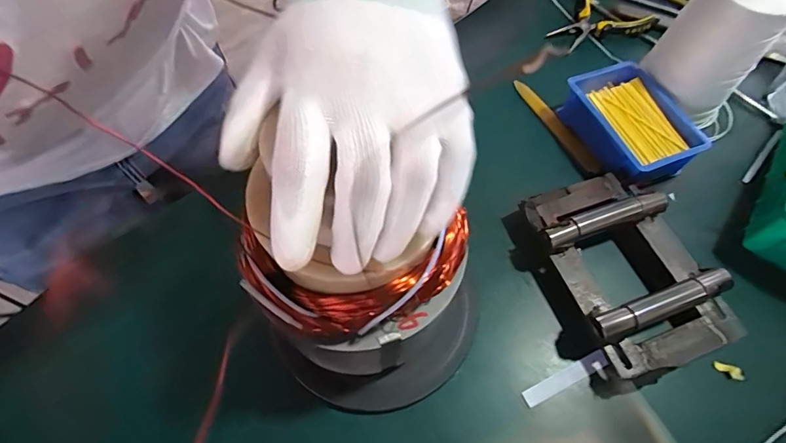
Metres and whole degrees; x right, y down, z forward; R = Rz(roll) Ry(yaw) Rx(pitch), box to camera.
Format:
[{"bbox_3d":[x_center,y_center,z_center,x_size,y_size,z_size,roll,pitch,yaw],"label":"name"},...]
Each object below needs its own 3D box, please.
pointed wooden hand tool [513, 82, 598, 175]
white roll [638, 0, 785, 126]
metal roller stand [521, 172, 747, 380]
[{"bbox_3d":[0.203,-0.123,0.538,0.020,0.007,0.158,-24,63,-13],"label":"pointed wooden hand tool"},{"bbox_3d":[0.353,-0.193,0.482,0.087,0.162,0.090,0,61,0],"label":"white roll"},{"bbox_3d":[0.225,0.042,0.420,0.135,0.050,0.190,-15,62,-8],"label":"metal roller stand"}]

